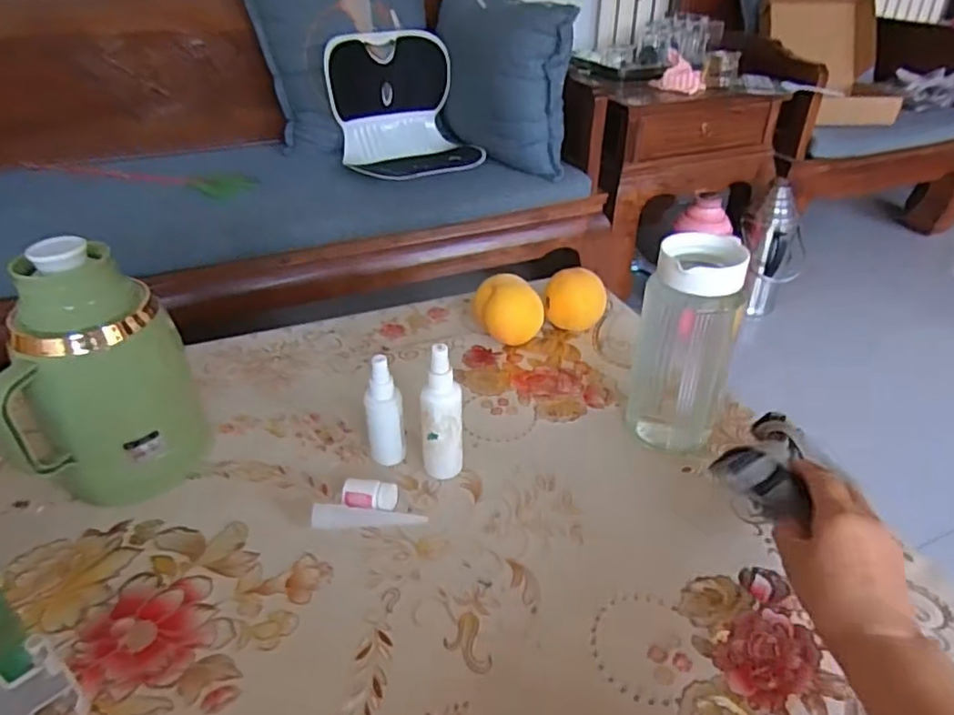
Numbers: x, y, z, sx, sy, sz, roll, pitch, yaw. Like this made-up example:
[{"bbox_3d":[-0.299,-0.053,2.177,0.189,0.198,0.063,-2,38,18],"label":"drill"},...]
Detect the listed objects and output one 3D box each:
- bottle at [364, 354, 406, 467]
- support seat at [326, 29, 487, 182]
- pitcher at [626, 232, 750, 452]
[{"bbox_3d":[-0.087,0.055,0.597,0.034,0.116,0.029,-6,35,-8],"label":"bottle"},{"bbox_3d":[-0.188,-0.630,1.632,0.362,0.325,0.279,-7,35,-10],"label":"support seat"},{"bbox_3d":[0.198,-0.010,0.601,0.087,0.201,0.077,15,37,20],"label":"pitcher"}]

